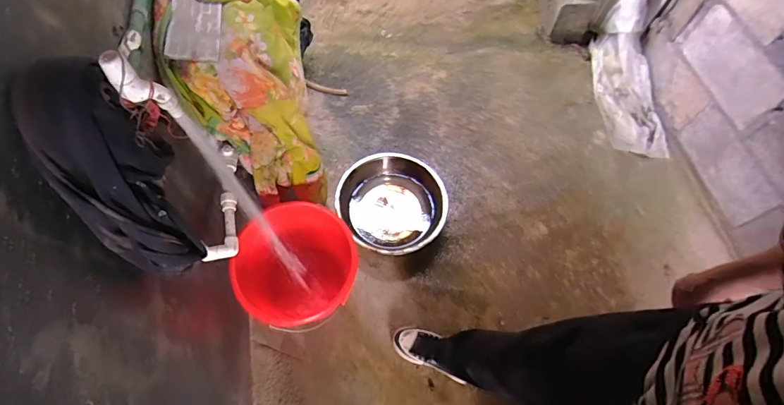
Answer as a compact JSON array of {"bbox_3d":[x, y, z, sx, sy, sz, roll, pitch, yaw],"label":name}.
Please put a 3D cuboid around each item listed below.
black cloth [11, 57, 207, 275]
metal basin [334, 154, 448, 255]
[{"bbox_3d":[-0.335,-0.026,0.521,0.099,0.283,0.154,11,63,3],"label":"black cloth"},{"bbox_3d":[0.003,0.013,1.332,0.342,0.114,0.325,1,63,-2],"label":"metal basin"}]

